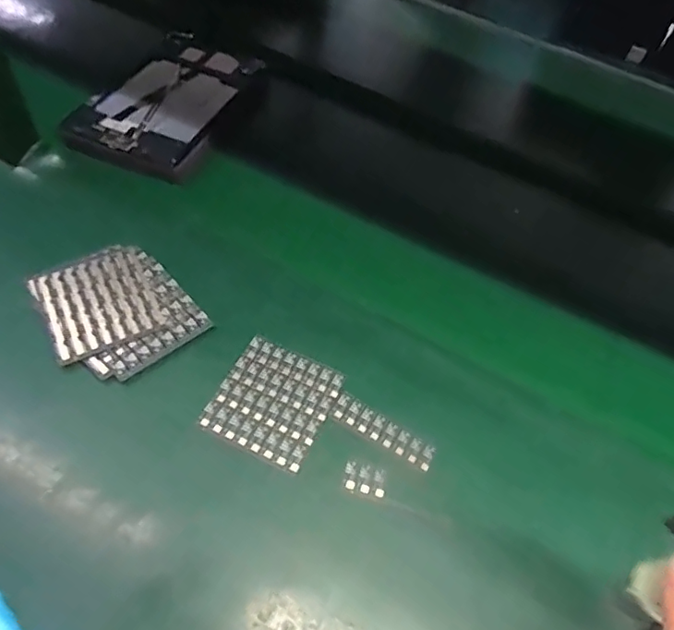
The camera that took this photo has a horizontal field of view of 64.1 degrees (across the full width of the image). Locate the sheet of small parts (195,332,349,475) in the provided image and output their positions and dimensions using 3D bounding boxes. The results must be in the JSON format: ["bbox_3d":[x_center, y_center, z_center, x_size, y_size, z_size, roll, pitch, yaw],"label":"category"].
[{"bbox_3d":[-0.055,0.075,0.475,0.095,0.004,0.101,24,54,10],"label":"sheet of small parts"}]

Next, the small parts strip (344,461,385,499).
[{"bbox_3d":[0.023,0.134,0.440,0.033,0.004,0.025,12,53,1],"label":"small parts strip"}]

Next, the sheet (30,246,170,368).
[{"bbox_3d":[-0.226,-0.014,0.509,0.097,0.007,0.113,-24,60,-24],"label":"sheet"}]

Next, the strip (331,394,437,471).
[{"bbox_3d":[0.040,0.101,0.467,0.092,0.004,0.025,30,55,13],"label":"strip"}]

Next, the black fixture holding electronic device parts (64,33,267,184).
[{"bbox_3d":[-0.208,-0.269,0.671,0.151,0.026,0.254,21,53,7],"label":"black fixture holding electronic device parts"}]

